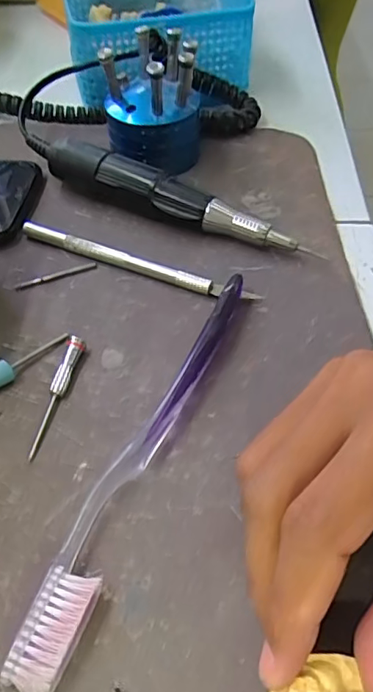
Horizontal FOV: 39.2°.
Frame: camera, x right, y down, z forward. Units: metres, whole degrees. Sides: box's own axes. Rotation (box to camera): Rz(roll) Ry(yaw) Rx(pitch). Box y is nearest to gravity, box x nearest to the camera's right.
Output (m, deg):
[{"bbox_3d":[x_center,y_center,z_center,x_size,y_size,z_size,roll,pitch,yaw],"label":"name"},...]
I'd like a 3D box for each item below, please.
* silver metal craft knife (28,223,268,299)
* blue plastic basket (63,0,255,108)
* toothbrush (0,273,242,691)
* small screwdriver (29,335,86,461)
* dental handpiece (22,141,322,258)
[{"bbox_3d":[-0.028,-0.045,0.280,0.136,0.009,0.009,19,53,16],"label":"silver metal craft knife"},{"bbox_3d":[-0.027,-0.246,0.405,0.124,0.060,0.137,-10,51,-7],"label":"blue plastic basket"},{"bbox_3d":[-0.016,0.036,0.210,0.024,0.014,0.186,17,53,15],"label":"toothbrush"},{"bbox_3d":[-0.056,0.020,0.227,0.009,0.009,0.058,7,51,7],"label":"small screwdriver"},{"bbox_3d":[-0.017,-0.085,0.300,0.180,0.024,0.021,24,55,20],"label":"dental handpiece"}]

